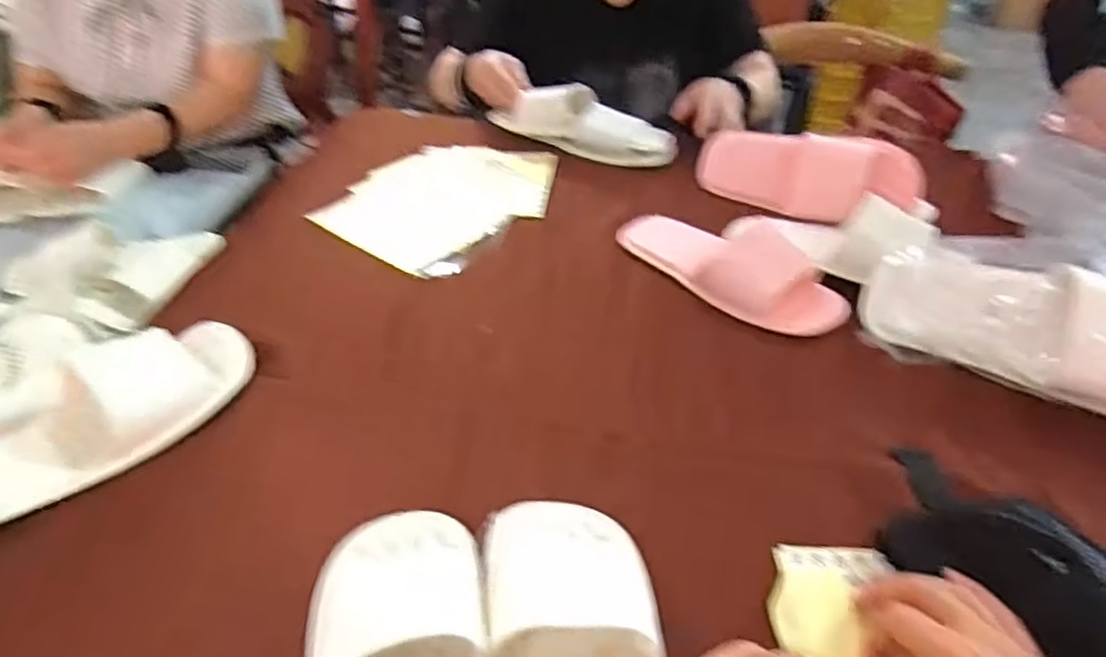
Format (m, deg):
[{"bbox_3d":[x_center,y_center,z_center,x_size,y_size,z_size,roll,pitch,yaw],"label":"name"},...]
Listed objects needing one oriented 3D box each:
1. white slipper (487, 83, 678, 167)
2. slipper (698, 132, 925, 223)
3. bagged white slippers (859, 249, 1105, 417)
[{"bbox_3d":[0.049,-0.285,0.929,0.235,0.064,0.107,15,45,-1],"label":"white slipper"},{"bbox_3d":[0.284,-0.174,0.787,0.245,0.083,0.079,15,42,16],"label":"slipper"},{"bbox_3d":[0.429,0.007,0.560,0.327,0.072,0.114,22,44,24],"label":"bagged white slippers"}]

